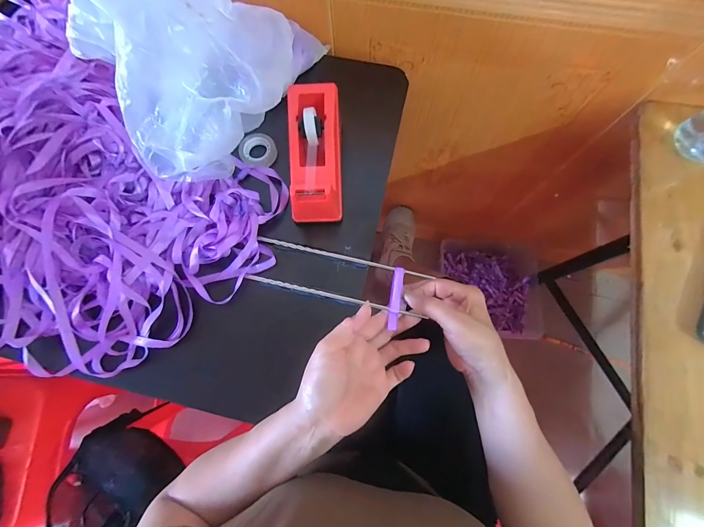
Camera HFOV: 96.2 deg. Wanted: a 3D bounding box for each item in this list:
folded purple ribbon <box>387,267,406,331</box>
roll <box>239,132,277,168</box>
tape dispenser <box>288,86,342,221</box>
[{"bbox_3d":[0.051,0.039,0.363,0.012,0.005,0.070,10,76,1],"label":"folded purple ribbon"},{"bbox_3d":[-0.123,-0.147,0.415,0.043,0.015,0.046,0,75,1],"label":"roll"},{"bbox_3d":[-0.043,-0.129,0.375,0.061,0.063,0.156,-1,75,1],"label":"tape dispenser"}]

